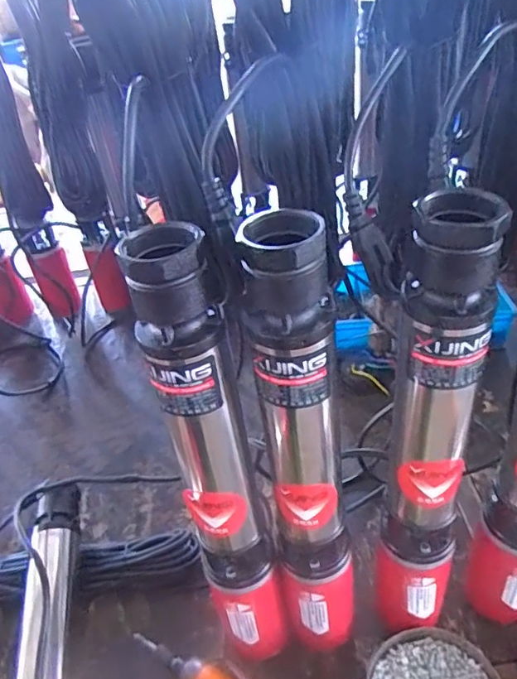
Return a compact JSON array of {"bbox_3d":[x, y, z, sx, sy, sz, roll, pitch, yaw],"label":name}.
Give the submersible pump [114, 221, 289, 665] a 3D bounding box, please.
[{"bbox_3d":[-0.035,0.127,0.471,0.068,0.482,0.069,-13,40,-6],"label":"submersible pump"}]

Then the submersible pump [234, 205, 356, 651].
[{"bbox_3d":[0.042,0.118,0.463,0.072,0.473,0.070,-7,40,0],"label":"submersible pump"}]

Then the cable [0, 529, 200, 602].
[{"bbox_3d":[-0.251,0.304,0.720,0.339,0.050,0.063,-9,40,-2],"label":"cable"}]

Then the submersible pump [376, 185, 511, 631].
[{"bbox_3d":[0.152,0.119,0.483,0.069,0.504,0.061,11,43,21],"label":"submersible pump"}]

